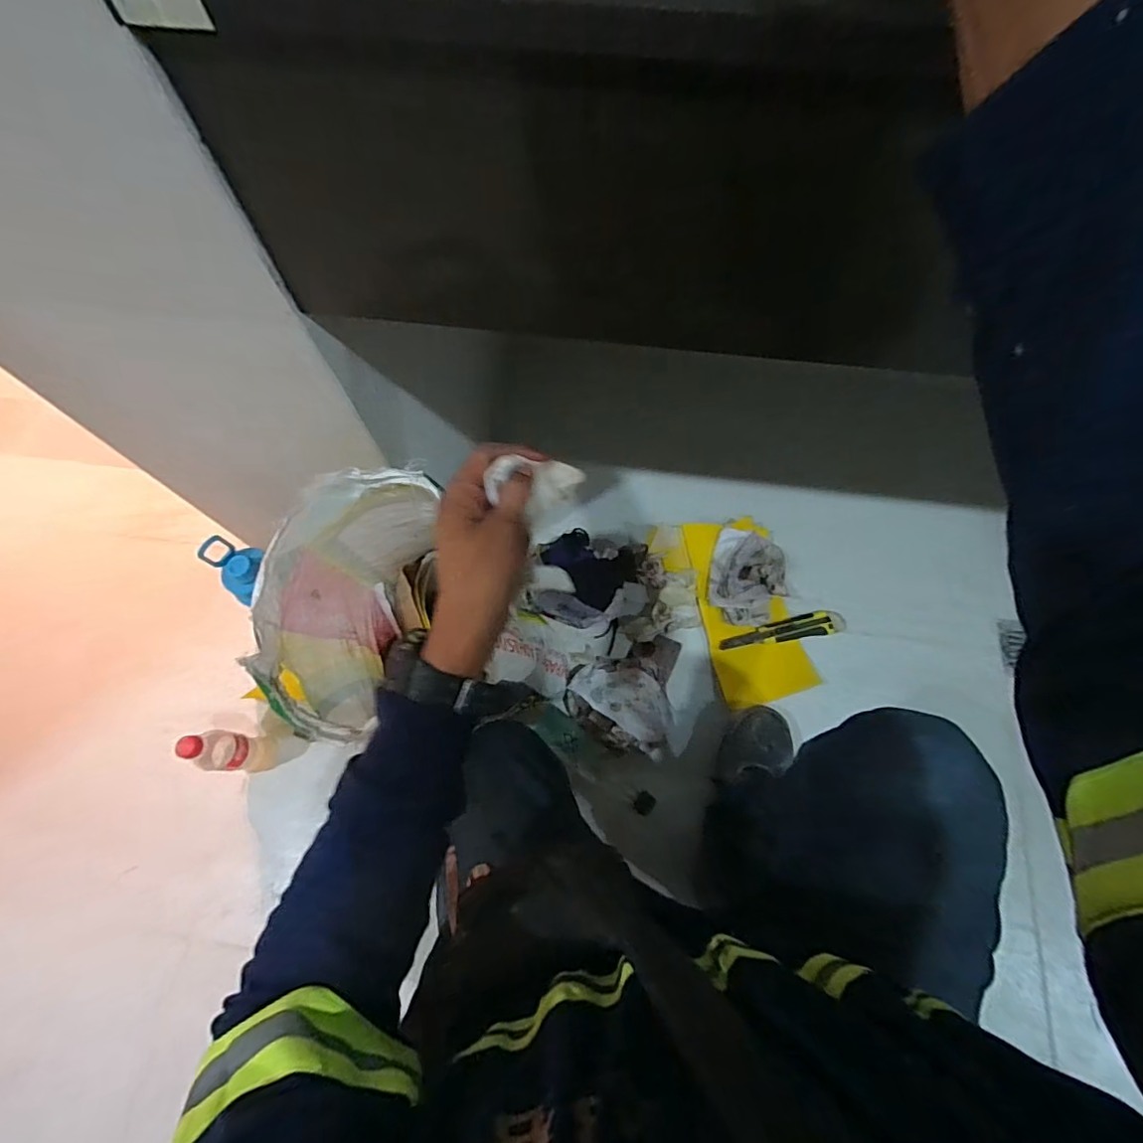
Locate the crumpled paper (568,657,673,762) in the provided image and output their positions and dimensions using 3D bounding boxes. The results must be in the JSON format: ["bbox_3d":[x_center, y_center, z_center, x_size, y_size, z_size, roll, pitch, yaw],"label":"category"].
[{"bbox_3d":[0.088,0.206,0.887,0.179,0.061,0.153,36,73,13],"label":"crumpled paper"}]

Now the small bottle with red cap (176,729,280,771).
[{"bbox_3d":[-0.508,0.265,0.812,0.053,0.194,0.055,5,69,2],"label":"small bottle with red cap"}]

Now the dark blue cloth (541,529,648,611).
[{"bbox_3d":[0.045,-0.019,0.959,0.169,0.090,0.148,-41,74,-14],"label":"dark blue cloth"}]

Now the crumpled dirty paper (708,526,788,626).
[{"bbox_3d":[0.306,0.011,0.957,0.127,0.063,0.156,12,70,5],"label":"crumpled dirty paper"}]

